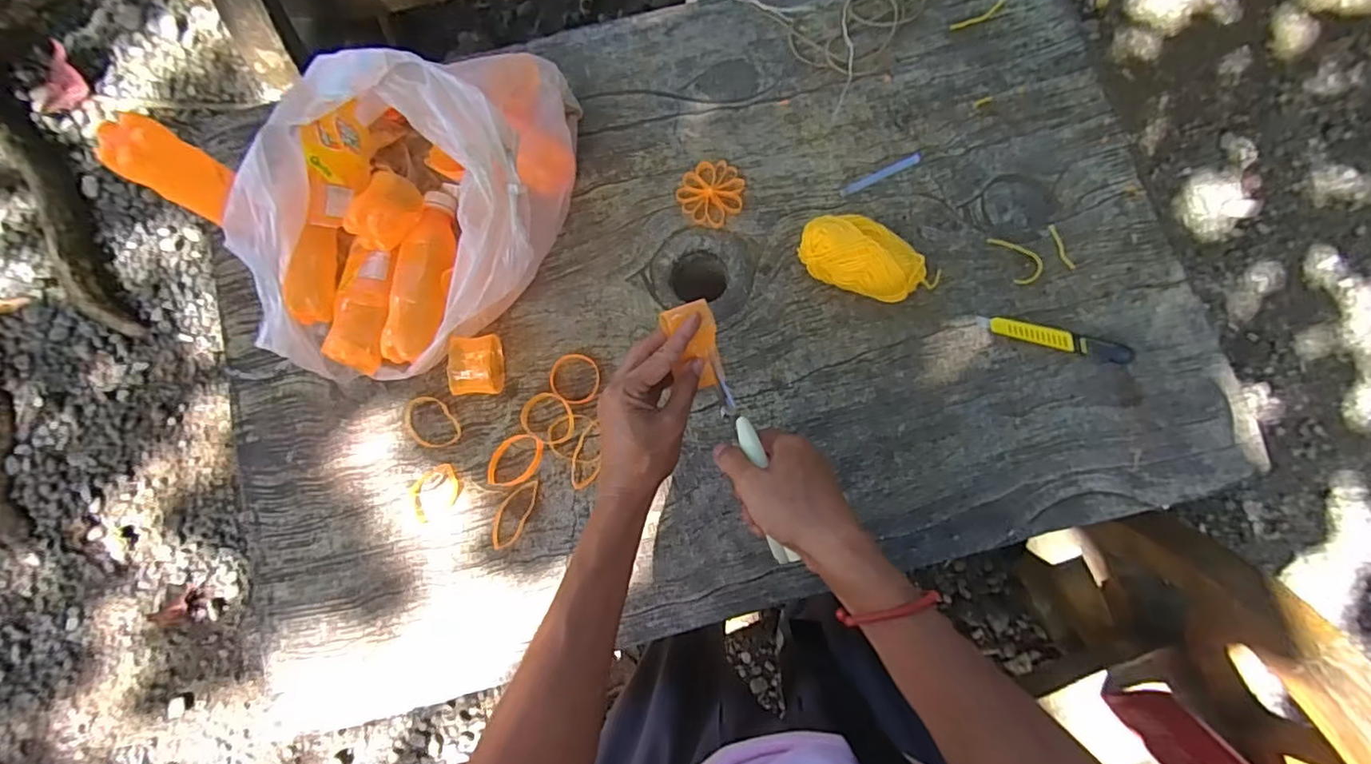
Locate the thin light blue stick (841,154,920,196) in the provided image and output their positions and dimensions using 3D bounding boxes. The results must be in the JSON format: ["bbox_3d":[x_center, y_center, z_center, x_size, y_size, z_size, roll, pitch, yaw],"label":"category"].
[{"bbox_3d":[0.196,-0.208,0.592,0.088,0.004,0.011,-25,84,-2],"label":"thin light blue stick"}]

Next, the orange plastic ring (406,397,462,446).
[{"bbox_3d":[-0.242,0.039,0.560,0.042,0.004,0.058,-37,84,-4],"label":"orange plastic ring"}]

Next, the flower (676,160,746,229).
[{"bbox_3d":[0.027,-0.189,0.593,0.064,0.013,0.061,0,83,1],"label":"flower"}]

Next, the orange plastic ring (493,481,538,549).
[{"bbox_3d":[-0.158,0.121,0.543,0.029,0.007,0.067,23,84,4],"label":"orange plastic ring"}]

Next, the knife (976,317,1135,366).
[{"bbox_3d":[0.344,-0.040,0.552,0.135,0.016,0.017,14,83,3],"label":"knife"}]

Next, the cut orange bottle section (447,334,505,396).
[{"bbox_3d":[-0.192,-0.015,0.541,0.036,0.056,0.054,-8,83,0],"label":"cut orange bottle section"}]

